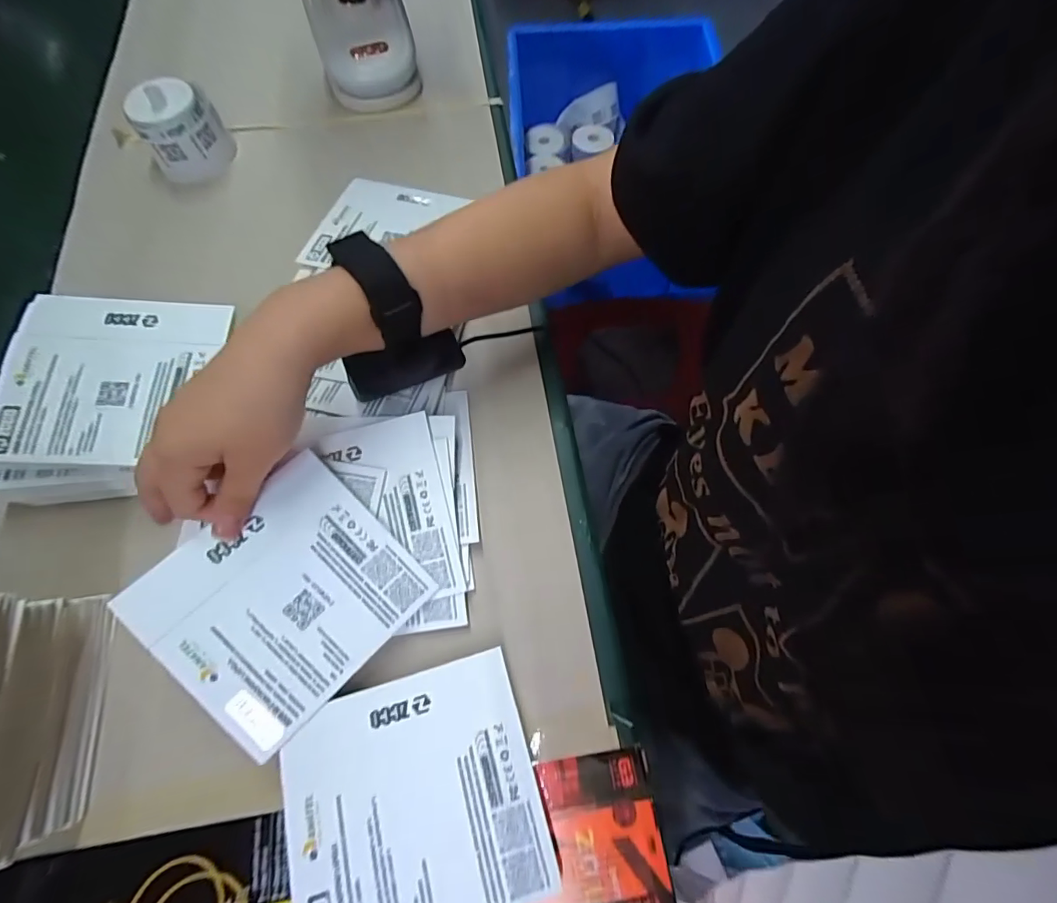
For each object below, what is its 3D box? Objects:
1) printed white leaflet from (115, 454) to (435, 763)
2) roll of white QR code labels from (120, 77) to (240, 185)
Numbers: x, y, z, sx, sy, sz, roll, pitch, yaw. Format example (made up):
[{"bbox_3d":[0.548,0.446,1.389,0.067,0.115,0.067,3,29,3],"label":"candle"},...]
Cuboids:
[{"bbox_3d":[-0.130,0.077,0.263,0.118,0.004,0.109,-43,91,-19],"label":"printed white leaflet"},{"bbox_3d":[-0.297,-0.275,0.421,0.063,0.051,0.060,0,67,0],"label":"roll of white QR code labels"}]

